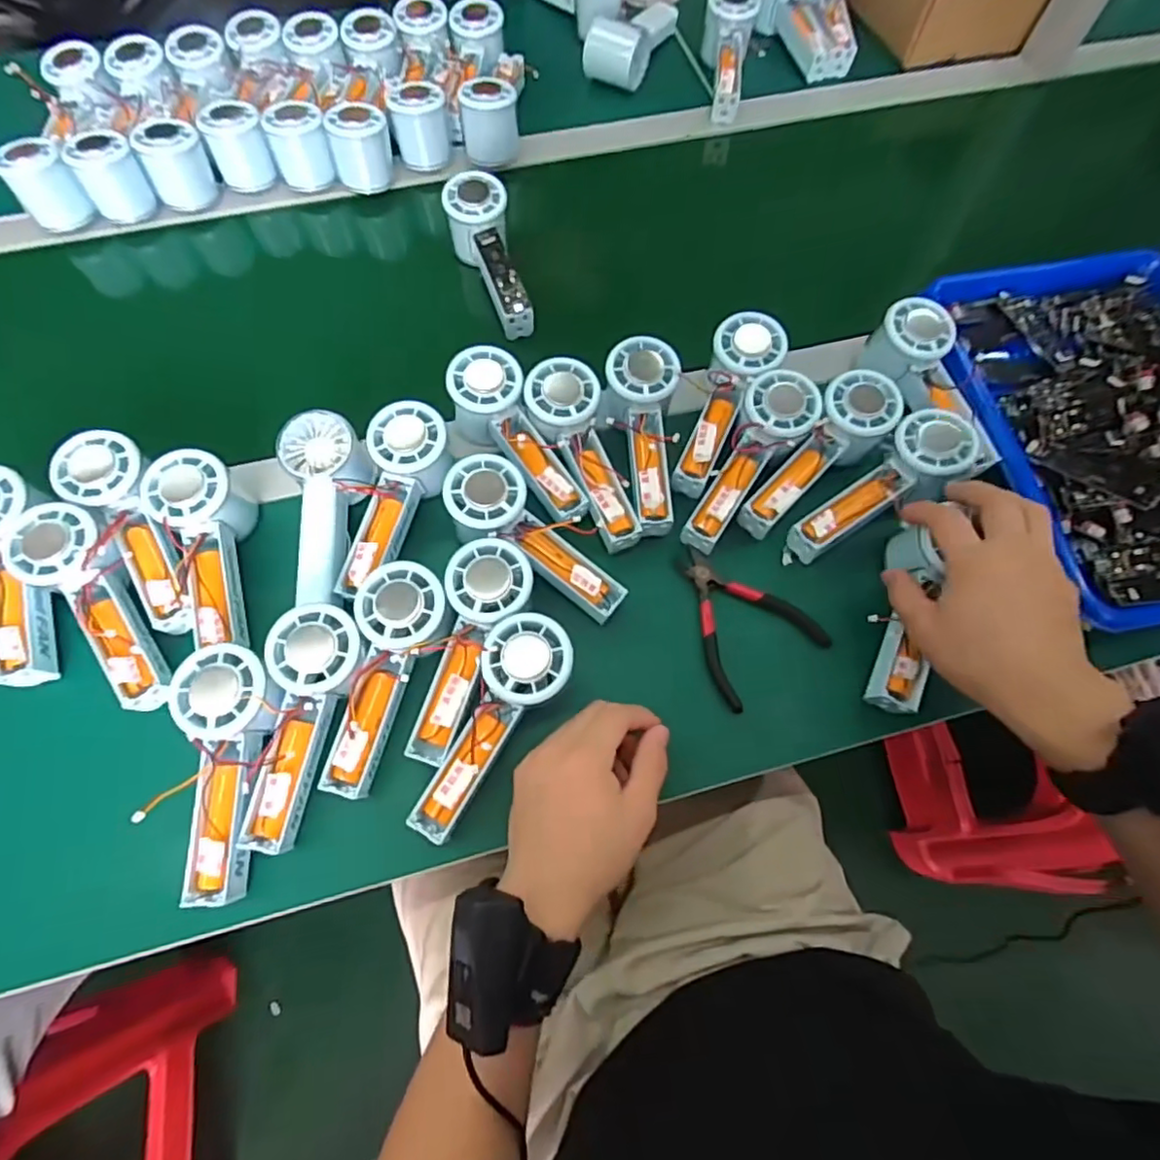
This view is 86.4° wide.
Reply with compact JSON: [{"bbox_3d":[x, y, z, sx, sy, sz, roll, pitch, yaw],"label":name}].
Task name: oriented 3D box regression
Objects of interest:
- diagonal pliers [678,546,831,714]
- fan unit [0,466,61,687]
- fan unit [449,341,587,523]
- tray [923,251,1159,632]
[{"bbox_3d":[0.114,0.025,0.456,0.091,0.009,0.113,-34,73,-14],"label":"diagonal pliers"},{"bbox_3d":[-0.389,-0.006,0.421,0.057,0.032,0.155,-18,87,-9],"label":"fan unit"},{"bbox_3d":[-0.049,-0.108,0.487,0.059,0.053,0.152,-34,86,-14],"label":"fan unit"},{"bbox_3d":[0.447,-0.129,0.495,0.241,0.048,0.325,-13,69,-7],"label":"tray"}]

